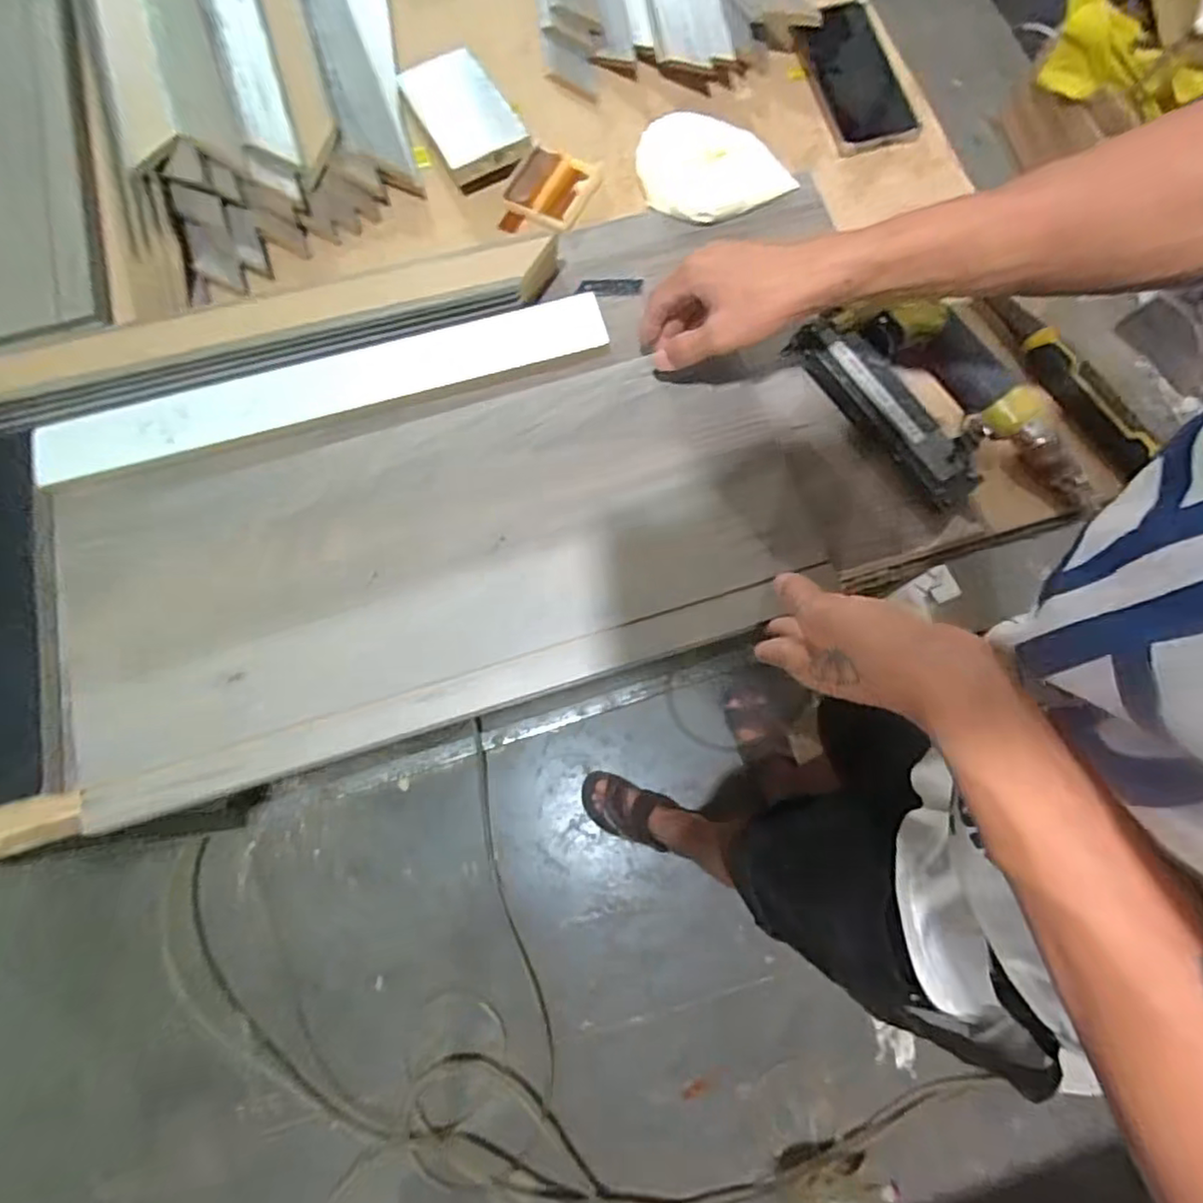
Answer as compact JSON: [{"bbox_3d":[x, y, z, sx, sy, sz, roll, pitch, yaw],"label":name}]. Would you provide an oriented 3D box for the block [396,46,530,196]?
[{"bbox_3d":[-0.128,-0.458,0.595,0.079,0.025,0.157,-25,74,-7],"label":"block"}]

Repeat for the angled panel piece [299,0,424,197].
[{"bbox_3d":[-0.270,-0.611,0.637,0.063,0.048,0.510,-18,73,-4],"label":"angled panel piece"}]

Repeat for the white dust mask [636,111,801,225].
[{"bbox_3d":[0.100,-0.386,0.570,0.138,0.025,0.097,12,73,5],"label":"white dust mask"}]

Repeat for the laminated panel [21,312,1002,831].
[{"bbox_3d":[-0.079,-0.047,0.470,0.619,0.020,0.251,-14,73,-3],"label":"laminated panel"}]

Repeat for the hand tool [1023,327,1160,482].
[{"bbox_3d":[0.379,-0.158,0.490,0.033,0.016,0.130,-27,74,-7],"label":"hand tool"}]

